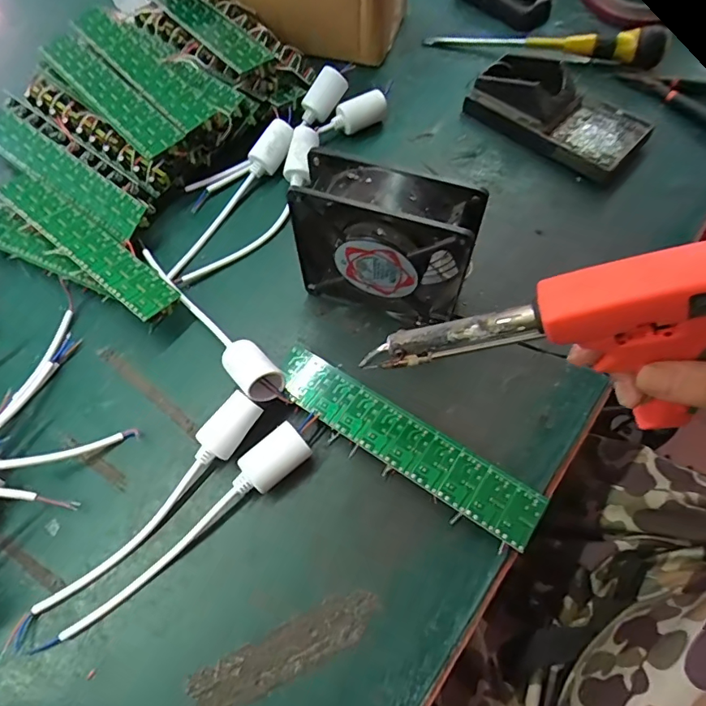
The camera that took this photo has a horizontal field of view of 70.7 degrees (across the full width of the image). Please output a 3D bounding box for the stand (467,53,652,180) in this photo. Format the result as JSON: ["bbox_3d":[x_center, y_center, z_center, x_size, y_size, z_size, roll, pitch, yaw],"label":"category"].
[{"bbox_3d":[0.193,-0.227,0.465,0.083,0.042,0.155,-41,69,-18],"label":"stand"}]

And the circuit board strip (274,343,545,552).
[{"bbox_3d":[0.032,0.062,0.347,0.200,0.018,0.038,31,68,16],"label":"circuit board strip"}]

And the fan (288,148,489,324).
[{"bbox_3d":[0.021,-0.072,0.356,0.122,0.121,0.044,17,64,9],"label":"fan"}]

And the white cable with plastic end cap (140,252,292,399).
[{"bbox_3d":[-0.114,-0.028,0.381,0.028,0.039,0.190,-38,68,-17],"label":"white cable with plastic end cap"}]

